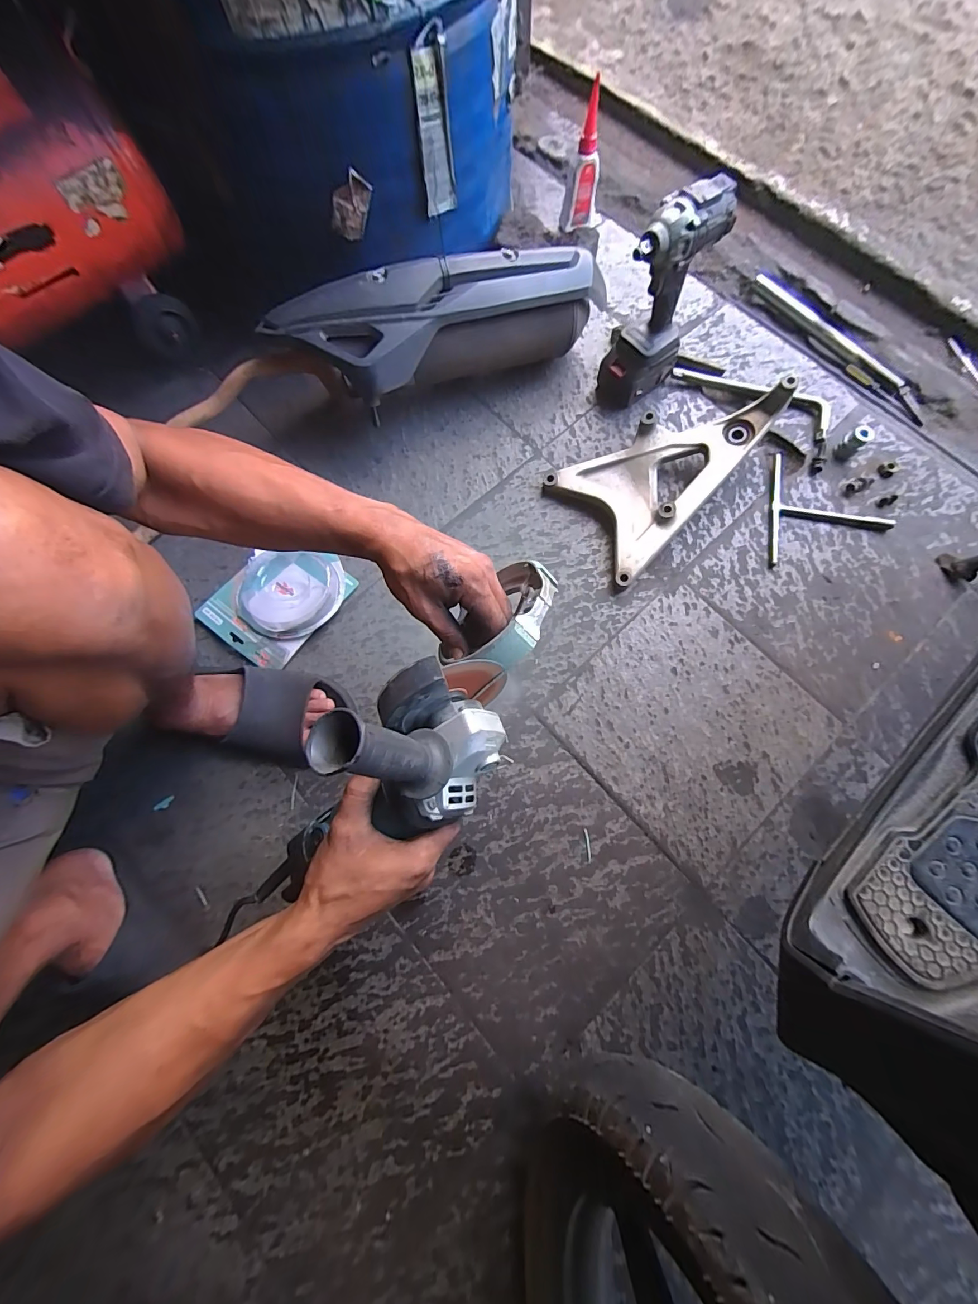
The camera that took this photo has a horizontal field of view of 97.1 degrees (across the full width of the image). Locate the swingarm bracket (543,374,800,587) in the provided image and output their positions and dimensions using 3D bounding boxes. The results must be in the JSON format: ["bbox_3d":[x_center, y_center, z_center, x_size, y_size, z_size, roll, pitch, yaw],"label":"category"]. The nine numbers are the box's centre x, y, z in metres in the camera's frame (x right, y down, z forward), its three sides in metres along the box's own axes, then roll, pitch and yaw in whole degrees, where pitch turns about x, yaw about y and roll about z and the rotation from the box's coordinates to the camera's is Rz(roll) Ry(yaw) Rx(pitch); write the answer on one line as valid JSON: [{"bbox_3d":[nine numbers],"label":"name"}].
[{"bbox_3d":[0.283,-0.270,0.640,0.326,0.098,0.199,-29,76,-7],"label":"swingarm bracket"}]

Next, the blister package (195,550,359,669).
[{"bbox_3d":[-0.307,-0.083,0.627,0.160,0.036,0.189,37,78,10],"label":"blister package"}]

